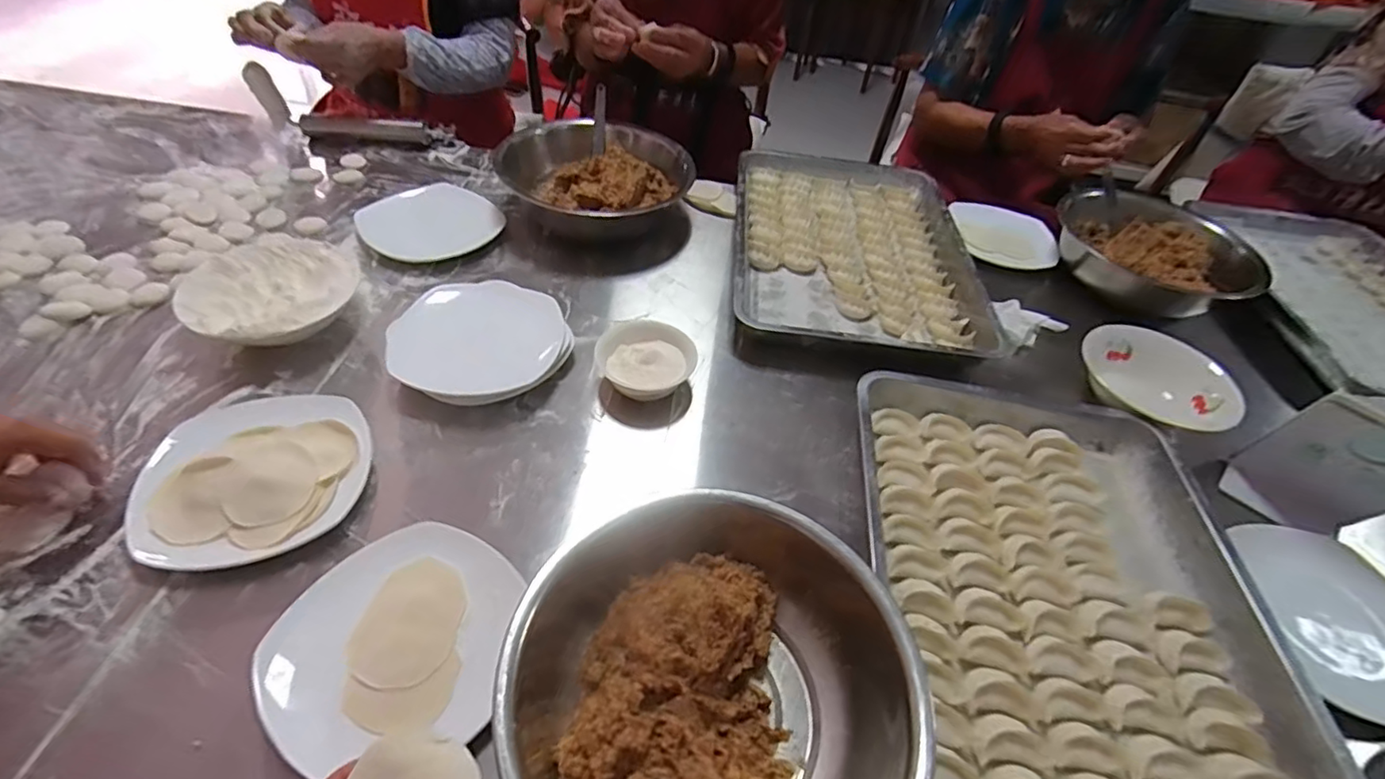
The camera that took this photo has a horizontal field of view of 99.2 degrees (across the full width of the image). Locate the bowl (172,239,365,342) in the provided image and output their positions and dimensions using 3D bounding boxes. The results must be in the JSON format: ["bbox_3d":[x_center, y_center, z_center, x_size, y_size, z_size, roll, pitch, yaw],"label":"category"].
[{"bbox_3d":[-0.464,-0.101,0.658,0.162,0.053,0.168,4,46,-4],"label":"bowl"}]

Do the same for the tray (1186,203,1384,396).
[{"bbox_3d":[1.035,-0.141,0.926,0.330,0.046,0.531,10,46,2],"label":"tray"}]

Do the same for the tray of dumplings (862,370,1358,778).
[{"bbox_3d":[0.321,0.192,0.509,0.336,0.041,0.493,6,46,-1],"label":"tray of dumplings"}]

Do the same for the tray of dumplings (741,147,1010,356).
[{"bbox_3d":[0.234,-0.218,0.891,0.340,0.048,0.492,6,46,-1],"label":"tray of dumplings"}]

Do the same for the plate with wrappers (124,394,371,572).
[{"bbox_3d":[-0.397,0.070,0.538,0.176,0.031,0.183,4,46,-4],"label":"plate with wrappers"}]

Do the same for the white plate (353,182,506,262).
[{"bbox_3d":[-0.375,-0.239,0.829,0.182,0.033,0.156,34,52,23],"label":"white plate"}]

